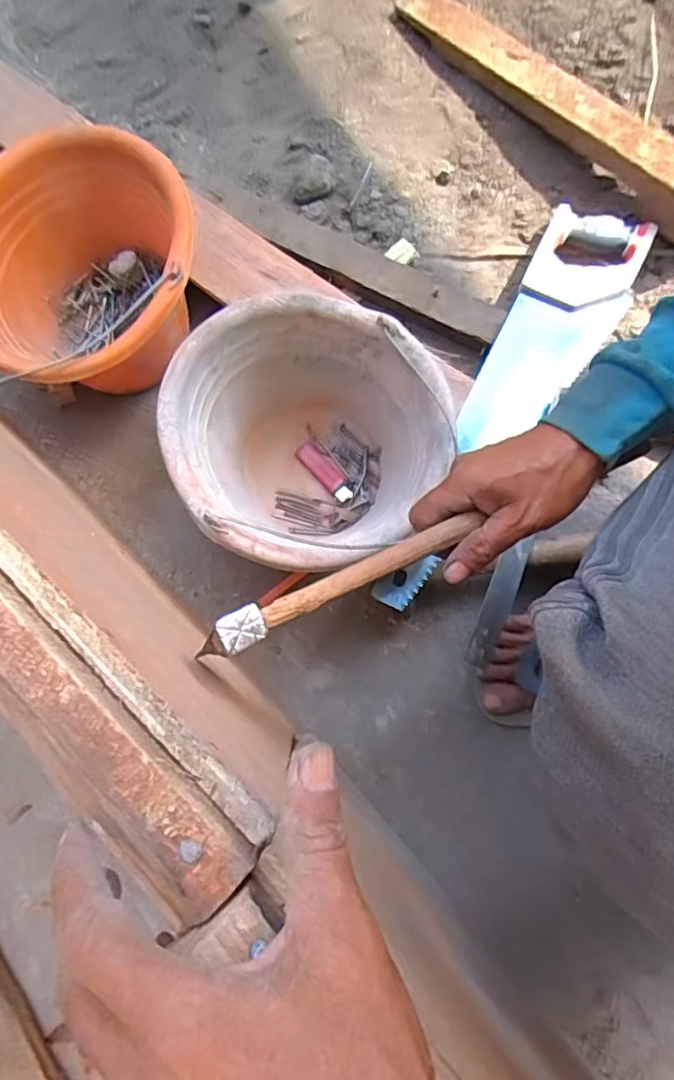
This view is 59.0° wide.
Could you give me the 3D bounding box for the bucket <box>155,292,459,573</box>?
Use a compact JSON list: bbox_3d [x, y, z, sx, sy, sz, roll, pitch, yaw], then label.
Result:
[{"bbox_3d":[-0.034,-0.084,0.596,0.247,0.176,0.231,0,78,1],"label":"bucket"}]

